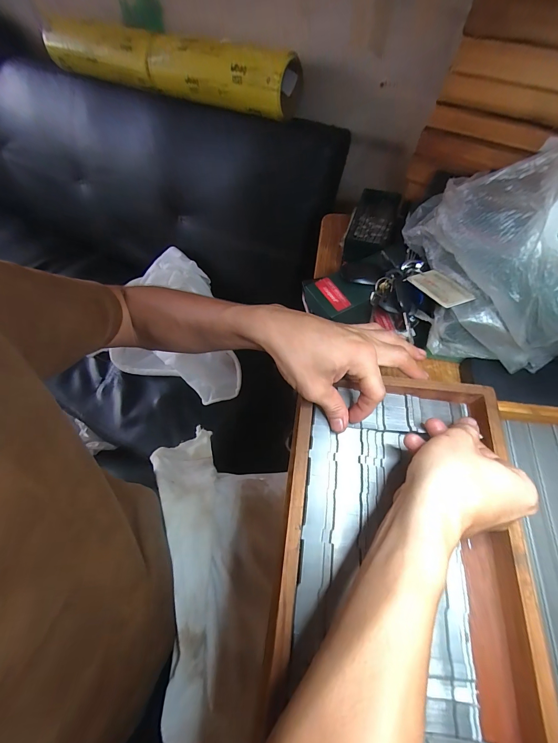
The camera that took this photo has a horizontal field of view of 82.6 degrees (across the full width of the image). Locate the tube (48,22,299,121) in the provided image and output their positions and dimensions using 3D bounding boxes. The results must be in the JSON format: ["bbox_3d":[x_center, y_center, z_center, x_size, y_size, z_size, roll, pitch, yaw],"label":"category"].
[{"bbox_3d":[-0.260,-0.692,0.704,0.678,0.101,0.109,29,66,16],"label":"tube"}]

